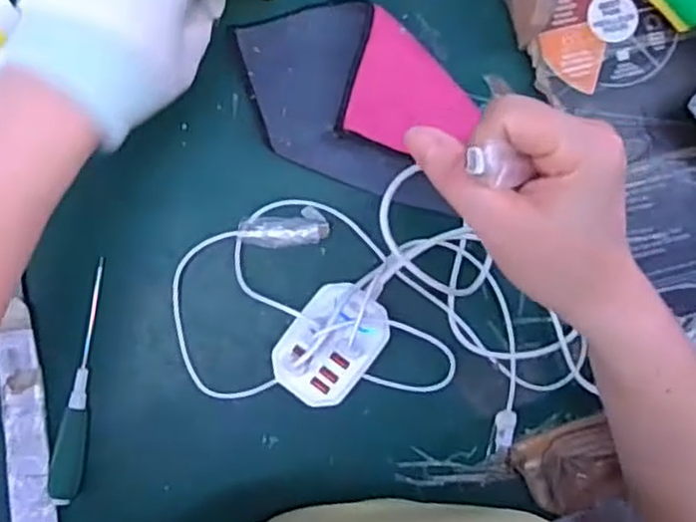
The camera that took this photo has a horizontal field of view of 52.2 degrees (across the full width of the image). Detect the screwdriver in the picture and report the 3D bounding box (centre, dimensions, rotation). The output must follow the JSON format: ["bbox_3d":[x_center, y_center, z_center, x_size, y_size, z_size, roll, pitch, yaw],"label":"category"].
[{"bbox_3d":[-0.166,0.077,0.441,0.019,0.020,0.148,9,87,-1],"label":"screwdriver"}]

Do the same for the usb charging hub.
[{"bbox_3d":[-0.009,0.050,0.436,0.054,0.033,0.073,32,87,0],"label":"usb charging hub"}]

